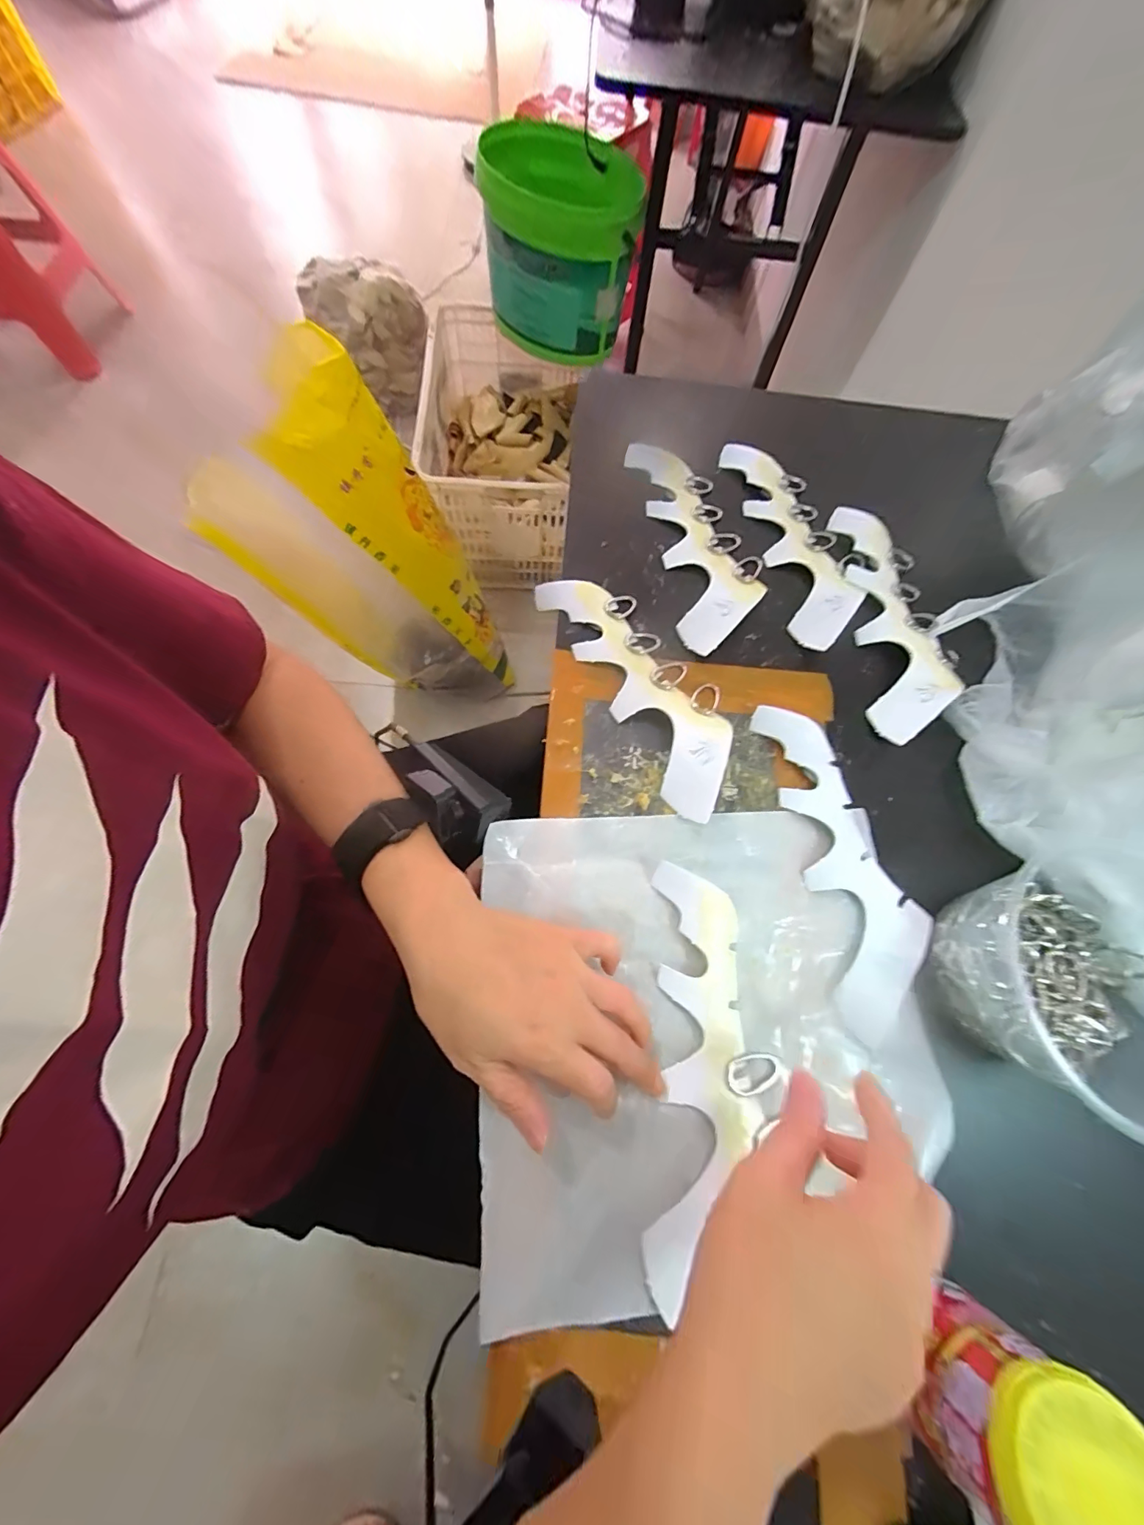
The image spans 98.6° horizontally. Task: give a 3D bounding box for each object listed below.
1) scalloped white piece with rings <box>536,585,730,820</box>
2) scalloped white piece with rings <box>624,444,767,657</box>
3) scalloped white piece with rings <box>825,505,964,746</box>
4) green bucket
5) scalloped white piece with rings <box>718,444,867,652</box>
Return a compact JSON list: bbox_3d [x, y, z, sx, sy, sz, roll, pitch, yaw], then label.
[{"bbox_3d":[0.052,-0.064,0.372,0.077,0.021,0.219,-30,74,-14],"label":"scalloped white piece with rings"},{"bbox_3d":[0.111,-0.194,0.425,0.080,0.016,0.211,-10,71,-8],"label":"scalloped white piece with rings"},{"bbox_3d":[0.266,-0.121,0.406,0.070,0.016,0.220,-1,70,-5],"label":"scalloped white piece with rings"},{"bbox_3d":[-0.023,-1.104,1.065,0.309,0.249,0.322,0,69,-1],"label":"green bucket"},{"bbox_3d":[0.200,-0.198,0.434,0.074,0.014,0.225,-9,70,-8],"label":"scalloped white piece with rings"}]

